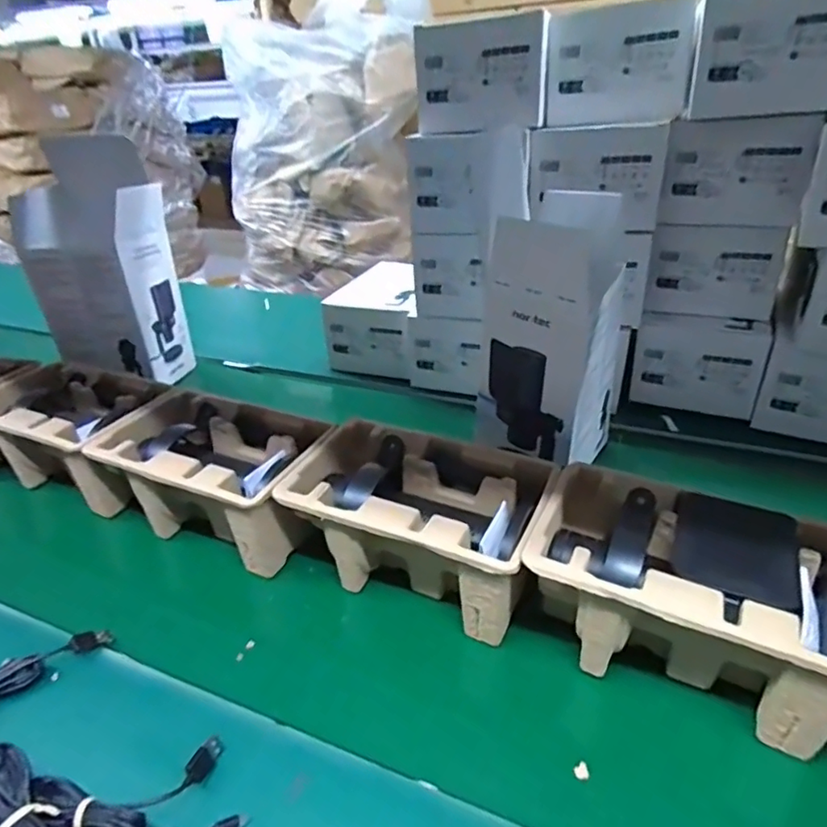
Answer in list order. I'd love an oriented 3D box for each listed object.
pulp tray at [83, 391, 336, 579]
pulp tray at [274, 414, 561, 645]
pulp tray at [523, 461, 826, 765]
[{"bbox_3d":[-0.206,0.070,0.594,0.223,0.110,0.134,9,29,22],"label":"pulp tray"},{"bbox_3d":[0.004,0.102,0.520,0.221,0.109,0.140,11,30,25],"label":"pulp tray"},{"bbox_3d":[0.205,0.144,0.435,0.230,0.114,0.137,12,30,26],"label":"pulp tray"}]

